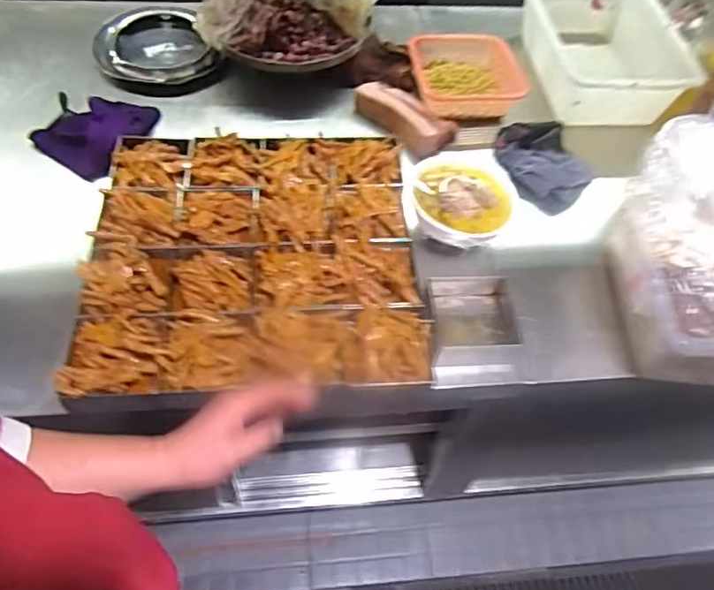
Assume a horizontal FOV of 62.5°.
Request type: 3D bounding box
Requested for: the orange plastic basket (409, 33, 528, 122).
[{"bbox_3d":[0.219,-0.447,1.181,0.215,0.060,0.229,-2,56,-7],"label":"orange plastic basket"}]

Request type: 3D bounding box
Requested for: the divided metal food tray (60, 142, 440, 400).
[{"bbox_3d":[-0.164,-0.082,0.911,0.500,0.054,0.483,-2,53,-6],"label":"divided metal food tray"}]

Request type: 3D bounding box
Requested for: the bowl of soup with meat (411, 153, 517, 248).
[{"bbox_3d":[0.167,-0.153,0.941,0.162,0.057,0.143,18,56,7],"label":"bowl of soup with meat"}]

